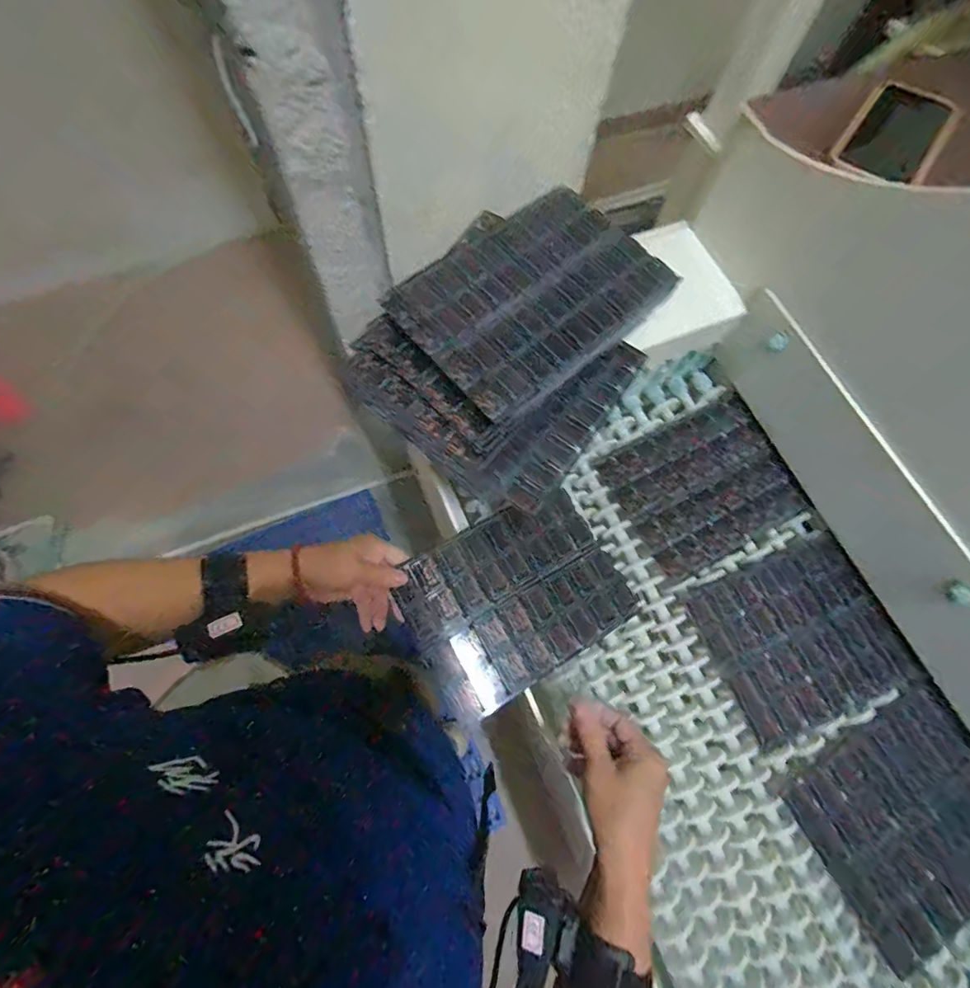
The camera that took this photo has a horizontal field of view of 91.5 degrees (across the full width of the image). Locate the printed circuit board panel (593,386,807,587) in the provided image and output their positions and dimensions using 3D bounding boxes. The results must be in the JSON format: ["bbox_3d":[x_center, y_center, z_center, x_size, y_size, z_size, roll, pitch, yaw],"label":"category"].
[{"bbox_3d":[0.270,-0.013,0.581,0.214,0.011,0.172,-26,74,-13],"label":"printed circuit board panel"}]

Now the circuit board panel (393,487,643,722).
[{"bbox_3d":[0.036,0.107,0.510,0.225,0.013,0.169,-28,79,-16],"label":"circuit board panel"}]

